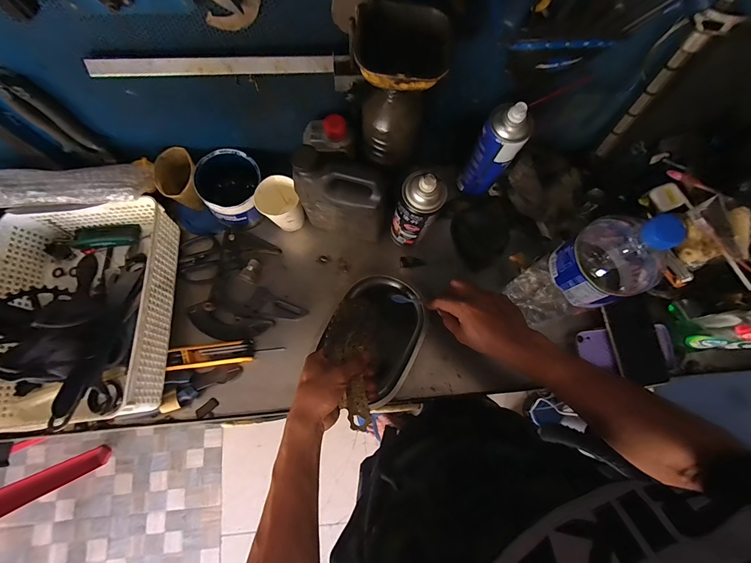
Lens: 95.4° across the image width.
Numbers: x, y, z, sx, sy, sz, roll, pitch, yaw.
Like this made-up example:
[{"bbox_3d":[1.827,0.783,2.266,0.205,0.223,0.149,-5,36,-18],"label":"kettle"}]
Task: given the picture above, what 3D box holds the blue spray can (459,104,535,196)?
[{"bbox_3d":[0.184,-0.198,0.545,0.064,0.184,0.052,28,76,6],"label":"blue spray can"}]

